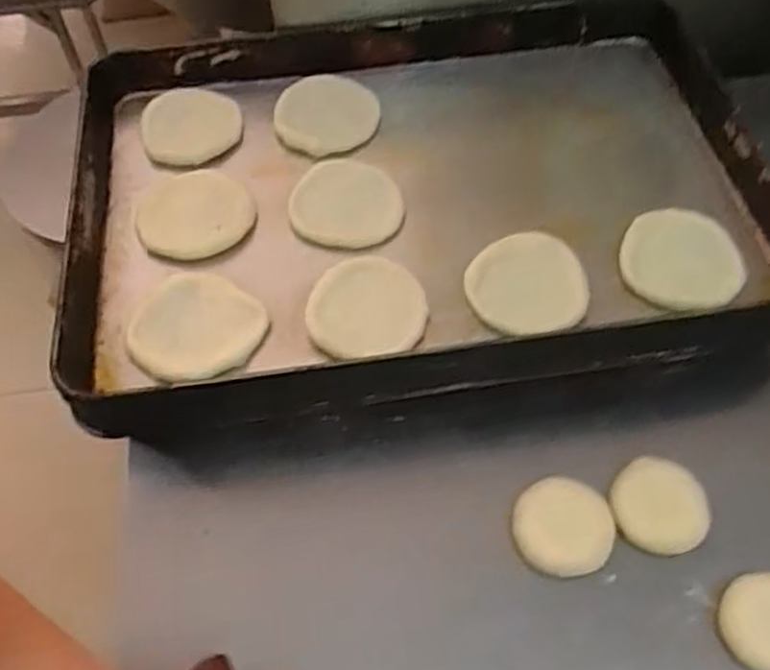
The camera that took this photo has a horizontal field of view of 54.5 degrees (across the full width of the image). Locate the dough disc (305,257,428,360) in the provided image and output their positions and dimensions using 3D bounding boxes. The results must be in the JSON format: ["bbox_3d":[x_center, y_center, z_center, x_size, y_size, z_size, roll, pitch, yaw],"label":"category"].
[{"bbox_3d":[-0.012,-0.022,0.602,0.086,0.018,0.087,-1,56,1],"label":"dough disc"}]

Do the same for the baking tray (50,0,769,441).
[{"bbox_3d":[0.042,-0.132,0.685,0.614,0.070,0.415,-7,56,-3],"label":"baking tray"}]

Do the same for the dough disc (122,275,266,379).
[{"bbox_3d":[-0.155,-0.007,0.597,0.097,0.017,0.091,-1,56,1],"label":"dough disc"}]

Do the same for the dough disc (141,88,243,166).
[{"bbox_3d":[-0.191,-0.206,0.735,0.095,0.010,0.098,-1,56,1],"label":"dough disc"}]

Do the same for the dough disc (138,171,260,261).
[{"bbox_3d":[-0.170,-0.115,0.671,0.101,0.016,0.104,-14,56,-7],"label":"dough disc"}]

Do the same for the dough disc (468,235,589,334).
[{"bbox_3d":[0.115,-0.042,0.612,0.091,0.020,0.091,-1,56,1],"label":"dough disc"}]

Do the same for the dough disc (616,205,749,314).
[{"bbox_3d":[0.250,-0.066,0.624,0.097,0.008,0.093,-1,56,1],"label":"dough disc"}]

